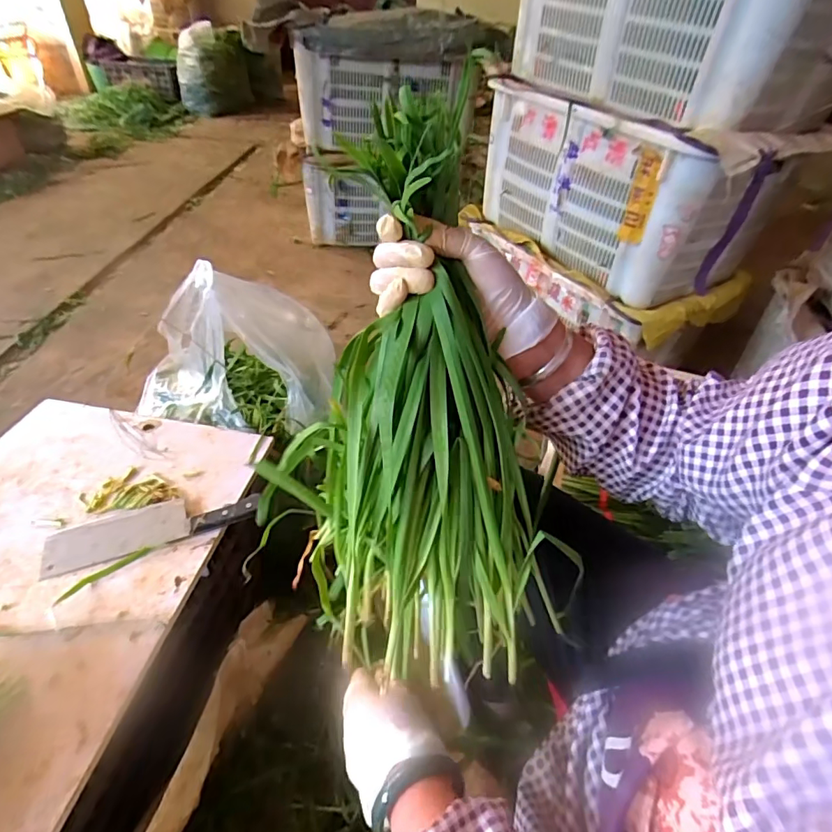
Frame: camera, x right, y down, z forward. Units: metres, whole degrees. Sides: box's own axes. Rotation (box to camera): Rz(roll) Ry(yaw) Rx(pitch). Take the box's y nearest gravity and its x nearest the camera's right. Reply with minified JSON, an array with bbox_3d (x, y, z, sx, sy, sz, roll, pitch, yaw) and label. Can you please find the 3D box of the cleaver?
[{"bbox_3d":[-0.347,0.140,0.649,0.259,0.021,0.071,-12,46,-18],"label":"cleaver"}]

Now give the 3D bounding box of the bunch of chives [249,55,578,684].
[{"bbox_3d":[-0.007,-0.013,0.378,0.202,0.409,0.097,-1,7,-7],"label":"bunch of chives"}]

